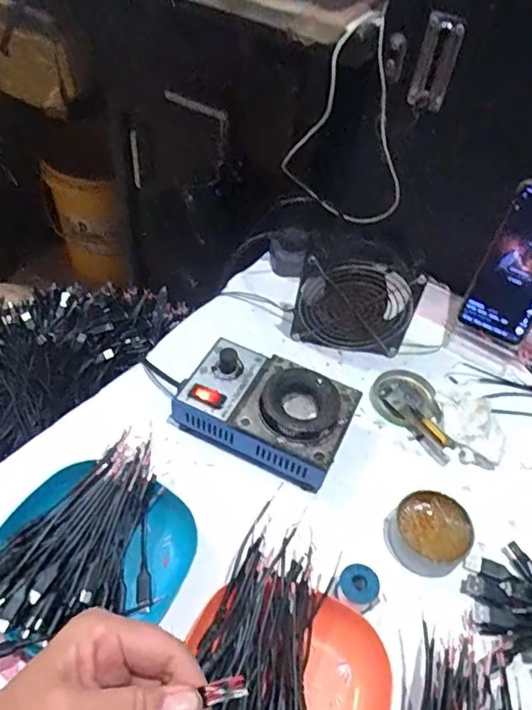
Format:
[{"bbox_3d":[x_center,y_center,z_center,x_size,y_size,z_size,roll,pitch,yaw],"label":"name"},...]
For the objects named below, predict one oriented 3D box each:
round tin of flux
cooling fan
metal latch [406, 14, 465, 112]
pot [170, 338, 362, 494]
[{"bbox_3d":[0.137,0.148,0.462,0.060,0.029,0.062,3,49,-4],"label":"round tin of flux"},{"bbox_3d":[0.090,-0.050,0.566,0.116,0.110,0.031,5,49,-2],"label":"cooling fan"},{"bbox_3d":[0.170,-0.290,0.552,0.034,0.084,0.016,24,51,14],"label":"metal latch"},{"bbox_3d":[0.000,0.047,0.512,0.152,0.064,0.098,23,51,13],"label":"pot"}]

